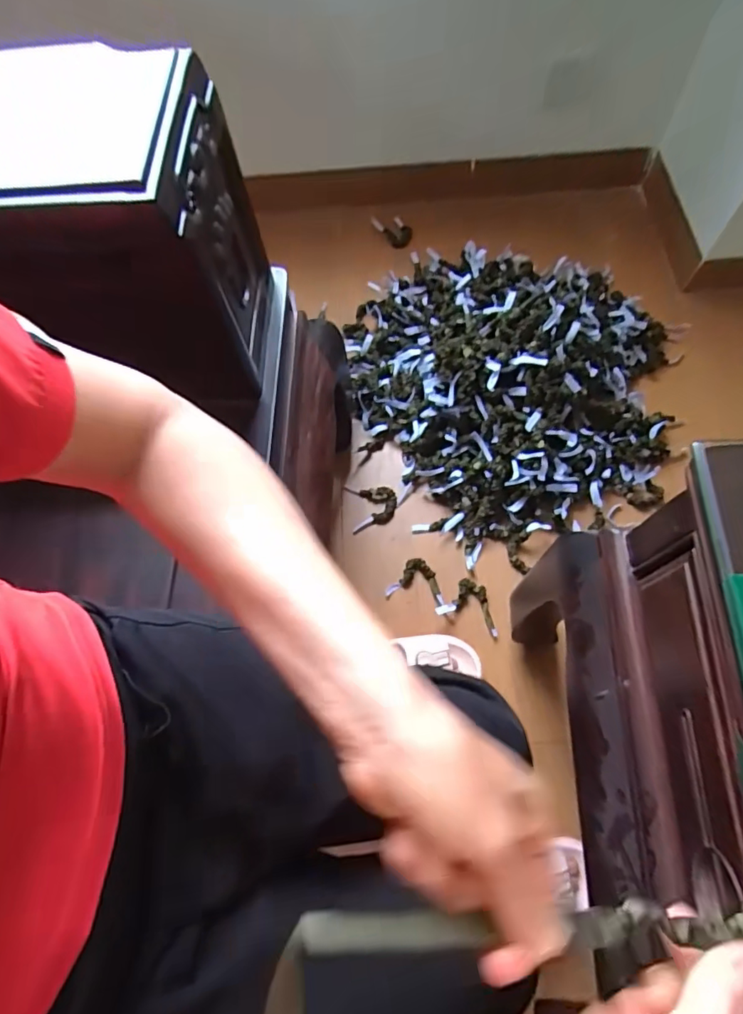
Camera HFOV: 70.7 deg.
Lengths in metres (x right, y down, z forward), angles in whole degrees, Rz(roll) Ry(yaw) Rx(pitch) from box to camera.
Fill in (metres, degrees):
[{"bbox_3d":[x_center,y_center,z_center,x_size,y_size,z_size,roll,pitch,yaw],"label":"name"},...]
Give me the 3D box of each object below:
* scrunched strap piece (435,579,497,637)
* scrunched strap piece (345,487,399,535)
[{"bbox_3d":[0.176,0.170,0.916,0.107,0.031,0.077,19,71,9],"label":"scrunched strap piece"},{"bbox_3d":[0.001,0.001,1.005,0.094,0.018,0.092,-4,68,1],"label":"scrunched strap piece"}]

